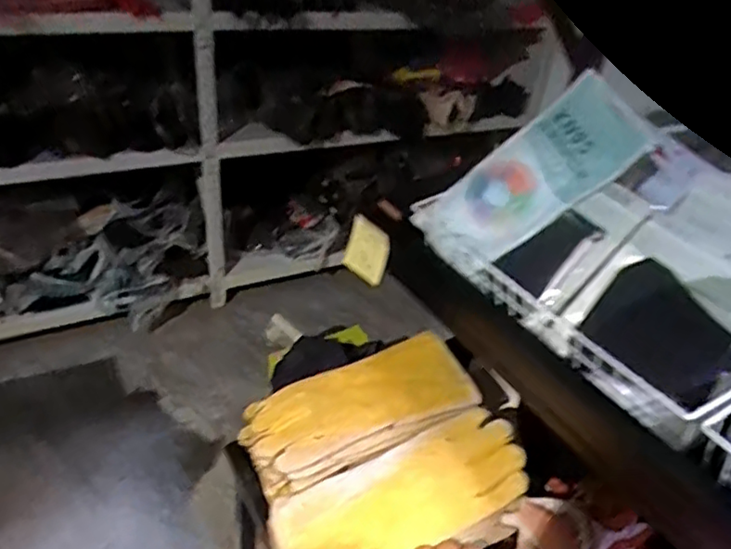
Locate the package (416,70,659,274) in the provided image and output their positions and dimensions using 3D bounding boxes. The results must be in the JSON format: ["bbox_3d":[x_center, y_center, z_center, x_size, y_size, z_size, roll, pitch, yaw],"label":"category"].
[{"bbox_3d":[0.196,-0.110,0.719,0.258,0.028,0.119,-38,66,13],"label":"package"}]

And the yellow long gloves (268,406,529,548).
[{"bbox_3d":[0.041,0.301,0.803,0.348,0.050,0.157,-28,41,-9],"label":"yellow long gloves"}]

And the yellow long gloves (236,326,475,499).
[{"bbox_3d":[-0.007,0.211,0.898,0.330,0.090,0.153,-16,38,-21],"label":"yellow long gloves"}]

